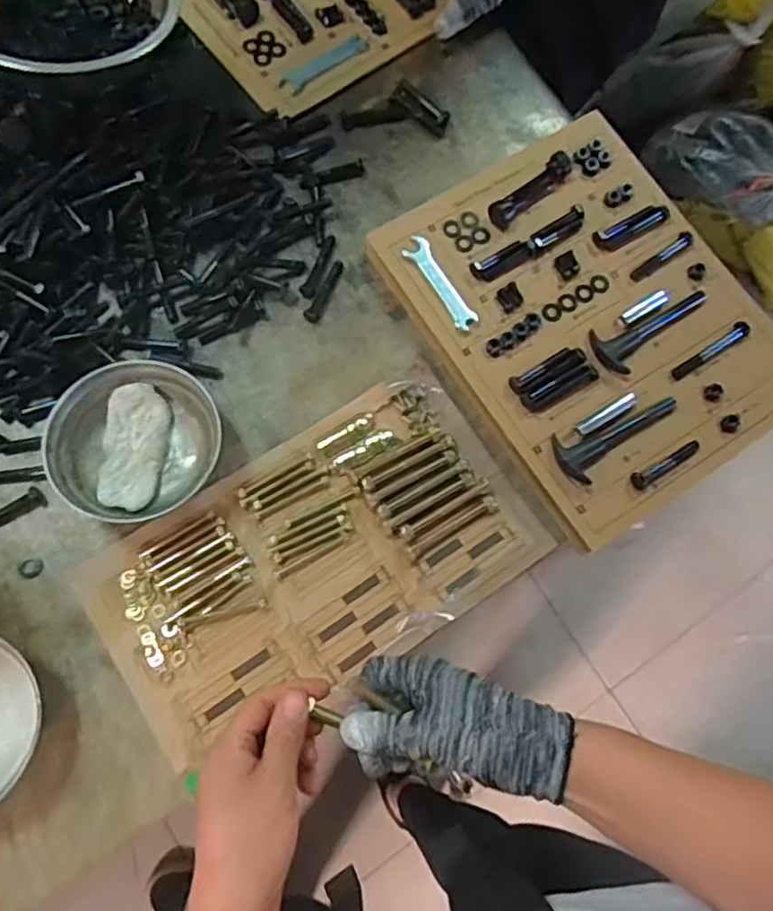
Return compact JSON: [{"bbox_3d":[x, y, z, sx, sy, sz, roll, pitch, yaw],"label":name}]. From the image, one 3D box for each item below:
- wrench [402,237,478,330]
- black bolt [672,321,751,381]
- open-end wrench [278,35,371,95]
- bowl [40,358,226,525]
[{"bbox_3d":[0.053,-0.172,0.678,0.032,0.006,0.112,-27,78,-15],"label":"wrench"},{"bbox_3d":[0.321,-0.104,0.669,0.091,0.013,0.015,-32,81,-13],"label":"black bolt"},{"bbox_3d":[-0.069,-0.448,0.770,0.114,0.004,0.025,-38,83,-13],"label":"open-end wrench"},{"bbox_3d":[-0.226,-0.015,0.608,0.140,0.052,0.131,1,76,-6],"label":"bowl"}]

